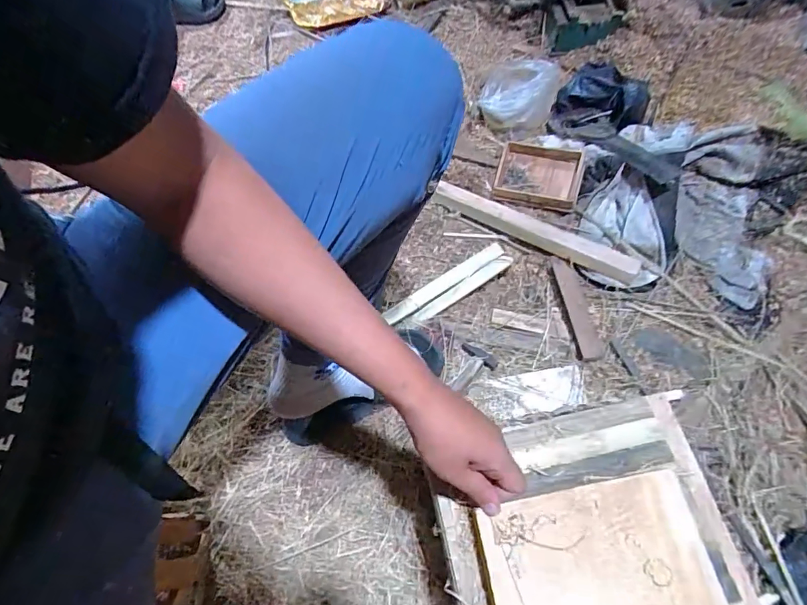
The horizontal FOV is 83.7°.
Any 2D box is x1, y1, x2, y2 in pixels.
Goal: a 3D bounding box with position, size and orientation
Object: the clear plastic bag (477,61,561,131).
[{"bbox_3d":[0.243,-0.443,0.954,0.154,0.103,0.135,18,64,11],"label":"clear plastic bag"}]

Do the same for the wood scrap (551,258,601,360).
[{"bbox_3d":[0.301,0.010,0.785,0.041,0.022,0.192,-7,62,-2],"label":"wood scrap"}]

